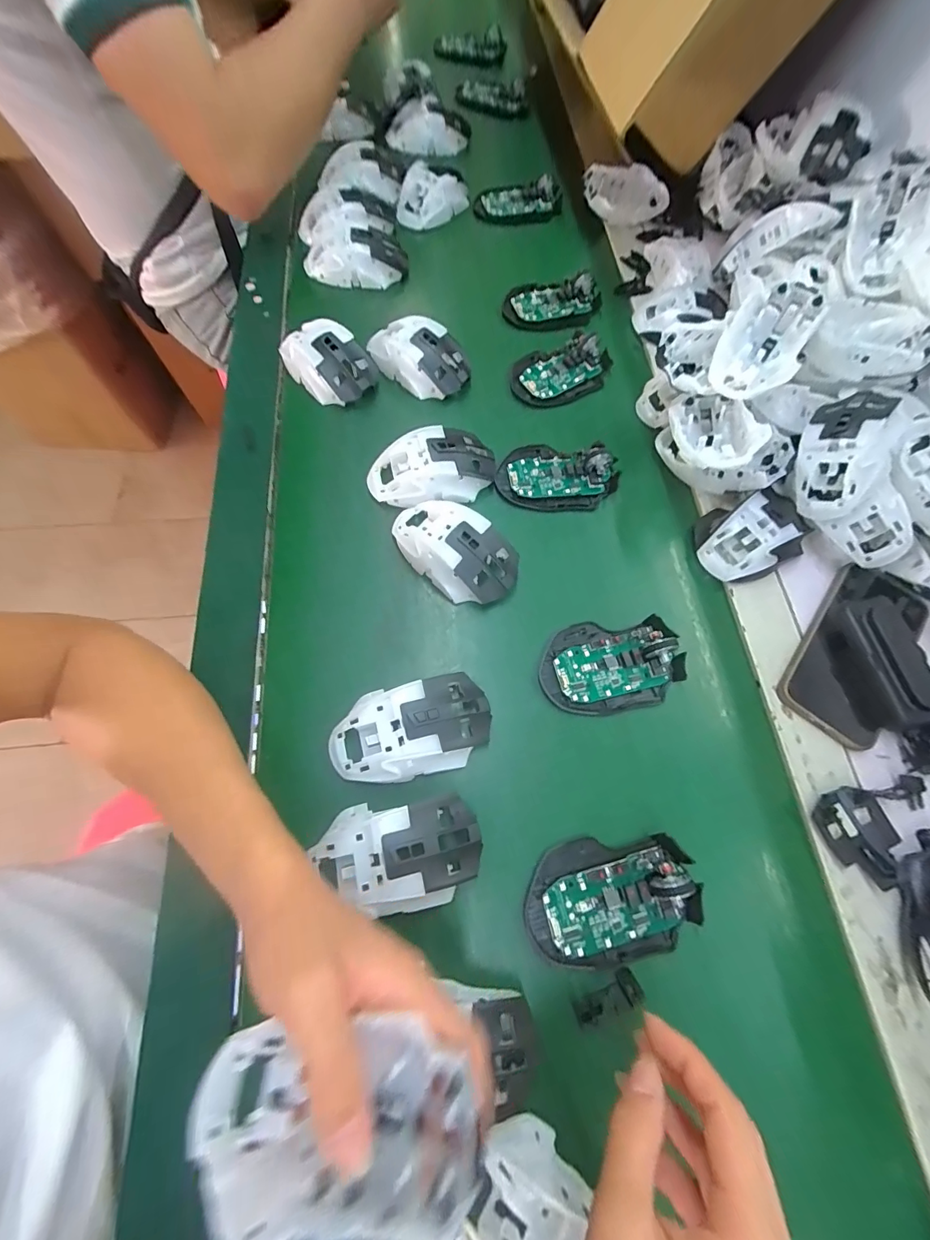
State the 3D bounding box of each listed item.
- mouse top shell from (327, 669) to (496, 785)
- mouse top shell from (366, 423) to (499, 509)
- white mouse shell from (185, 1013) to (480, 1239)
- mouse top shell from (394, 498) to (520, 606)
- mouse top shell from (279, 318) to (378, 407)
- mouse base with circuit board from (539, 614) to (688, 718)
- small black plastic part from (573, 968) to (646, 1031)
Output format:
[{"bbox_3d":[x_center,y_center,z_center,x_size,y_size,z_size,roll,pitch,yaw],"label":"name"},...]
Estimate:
[{"bbox_3d":[-0.039,0.080,0.317,0.114,0.038,0.062,-14,69,-5],"label":"mouse top shell"},{"bbox_3d":[-0.030,-0.138,0.401,0.113,0.037,0.064,-16,69,-6],"label":"mouse top shell"},{"bbox_3d":[-0.053,0.205,0.185,0.114,0.043,0.061,-2,69,4],"label":"white mouse shell"},{"bbox_3d":[-0.011,-0.060,0.373,0.115,0.039,0.062,36,73,13],"label":"mouse top shell"},{"bbox_3d":[-0.141,-0.262,0.446,0.111,0.040,0.069,35,73,13],"label":"mouse top shell"},{"bbox_3d":[0.117,0.033,0.345,0.111,0.025,0.073,-9,69,-3],"label":"mouse base with circuit board"},{"bbox_3d":[0.089,0.235,0.273,0.043,0.009,0.017,-15,69,-6],"label":"small black plastic part"}]

